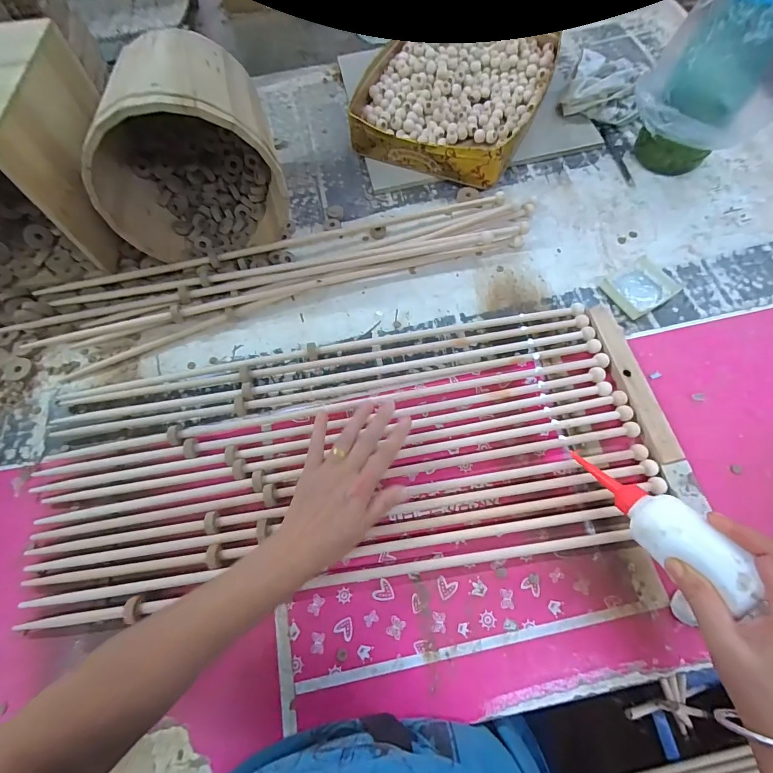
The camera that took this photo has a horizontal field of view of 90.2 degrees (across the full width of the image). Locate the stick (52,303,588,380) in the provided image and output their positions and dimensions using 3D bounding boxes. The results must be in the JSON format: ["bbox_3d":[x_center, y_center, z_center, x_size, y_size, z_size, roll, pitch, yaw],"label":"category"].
[{"bbox_3d":[-0.076,-0.054,0.524,0.688,0.016,0.024,-8,67,-1],"label":"stick"}]

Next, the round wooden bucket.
[{"bbox_3d":[-0.274,-0.324,0.542,0.220,0.231,0.210,-1,67,2],"label":"round wooden bucket"}]

